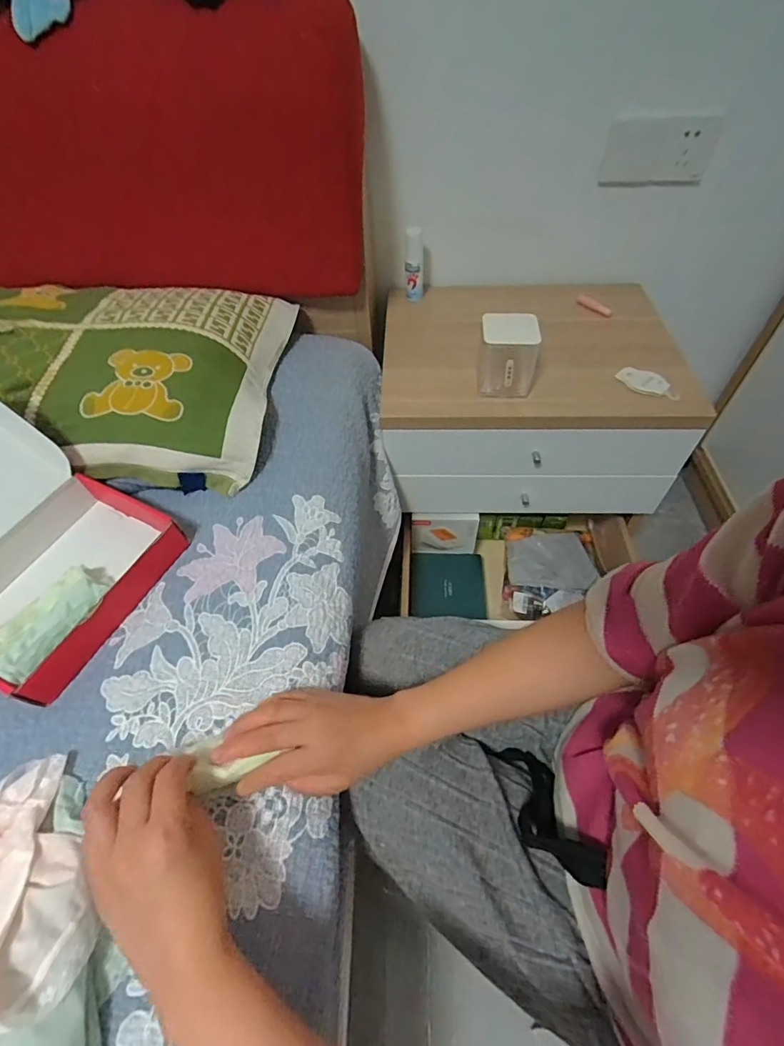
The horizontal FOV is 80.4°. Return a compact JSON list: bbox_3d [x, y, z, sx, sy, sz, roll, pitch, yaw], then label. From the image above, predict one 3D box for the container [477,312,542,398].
[{"bbox_3d":[0.170,-0.247,0.687,0.087,0.120,0.076,5,53,6],"label":"container"}]

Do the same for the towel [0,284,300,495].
[{"bbox_3d":[-0.456,-0.211,0.639,0.583,0.127,0.362,-1,53,2],"label":"towel"}]

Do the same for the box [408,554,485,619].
[{"bbox_3d":[0.111,0.120,0.920,0.143,0.021,0.127,1,73,-2],"label":"box"}]

